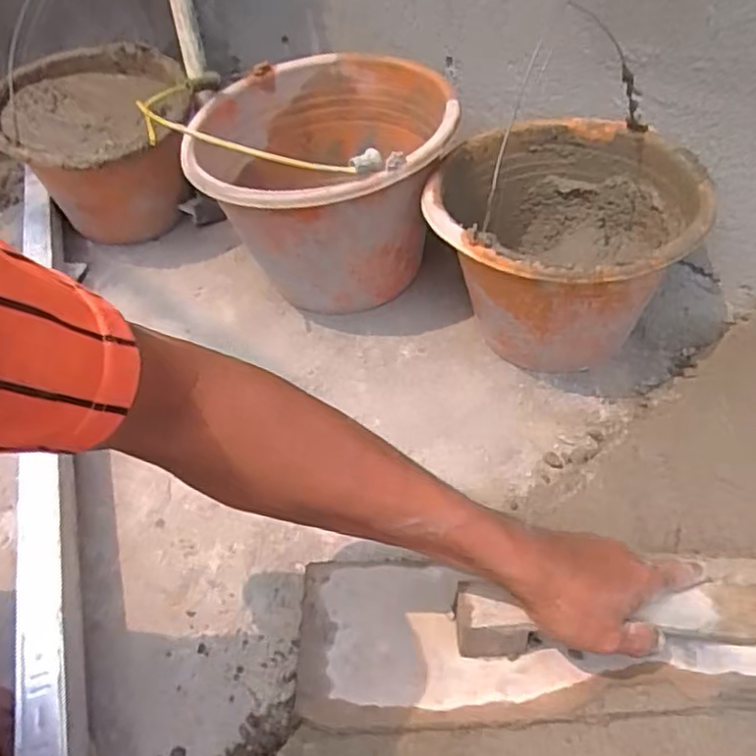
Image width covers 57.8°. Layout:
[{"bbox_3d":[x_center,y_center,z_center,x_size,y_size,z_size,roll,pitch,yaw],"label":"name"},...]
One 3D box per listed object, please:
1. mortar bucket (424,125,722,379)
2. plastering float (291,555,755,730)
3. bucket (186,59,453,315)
[{"bbox_3d":[0.175,-0.116,0.682,0.237,0.181,0.234,-3,48,3],"label":"mortar bucket"},{"bbox_3d":[0.181,0.160,0.463,0.478,0.059,0.113,-4,48,4],"label":"plastering float"},{"bbox_3d":[-0.049,-0.204,0.765,0.254,0.213,0.257,-3,48,3],"label":"bucket"}]

